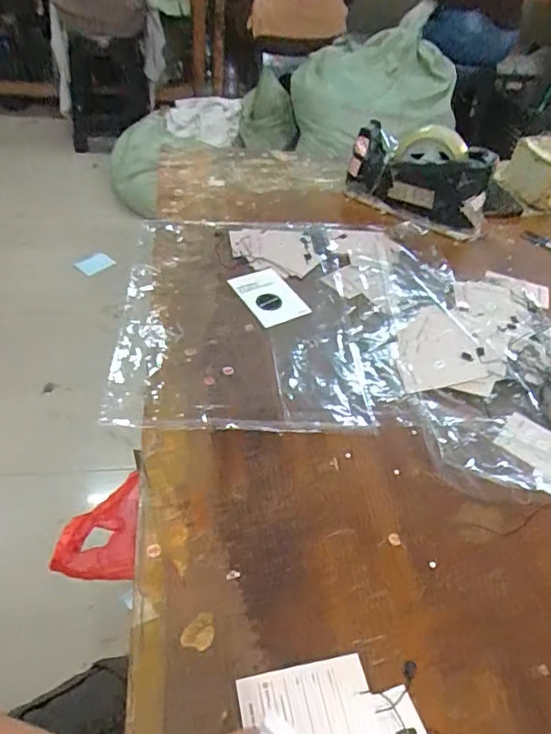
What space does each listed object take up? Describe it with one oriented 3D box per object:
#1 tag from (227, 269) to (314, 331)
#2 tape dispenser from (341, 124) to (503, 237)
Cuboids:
[{"bbox_3d":[-0.008,-0.083,0.643,0.060,0.009,0.090,-24,58,-21],"label":"tag"},{"bbox_3d":[0.206,-0.273,0.787,0.202,0.109,0.092,20,45,13],"label":"tape dispenser"}]

